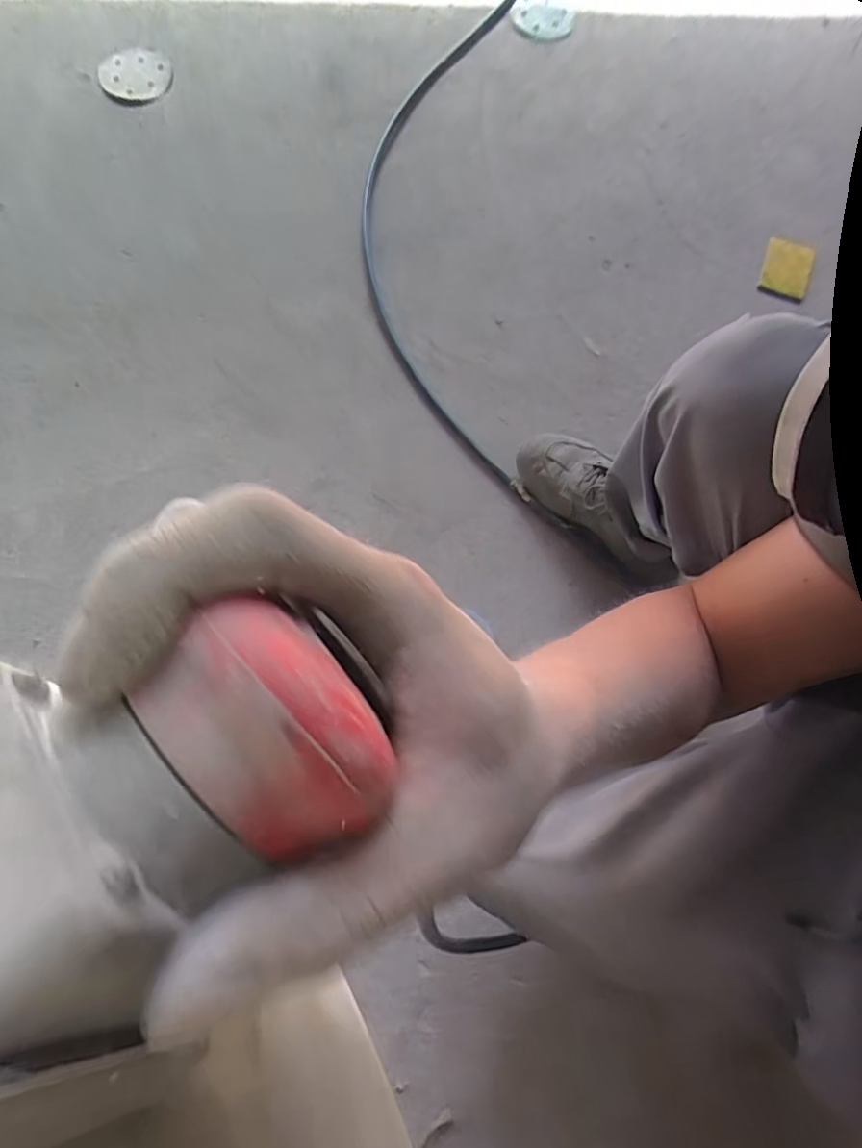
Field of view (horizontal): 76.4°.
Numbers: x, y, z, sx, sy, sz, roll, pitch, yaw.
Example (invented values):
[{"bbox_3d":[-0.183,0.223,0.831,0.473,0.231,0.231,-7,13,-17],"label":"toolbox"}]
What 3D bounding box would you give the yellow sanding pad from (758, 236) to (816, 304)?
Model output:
[{"bbox_3d":[0.578,-0.497,0.890,0.076,0.010,0.117,21,77,3],"label":"yellow sanding pad"}]

